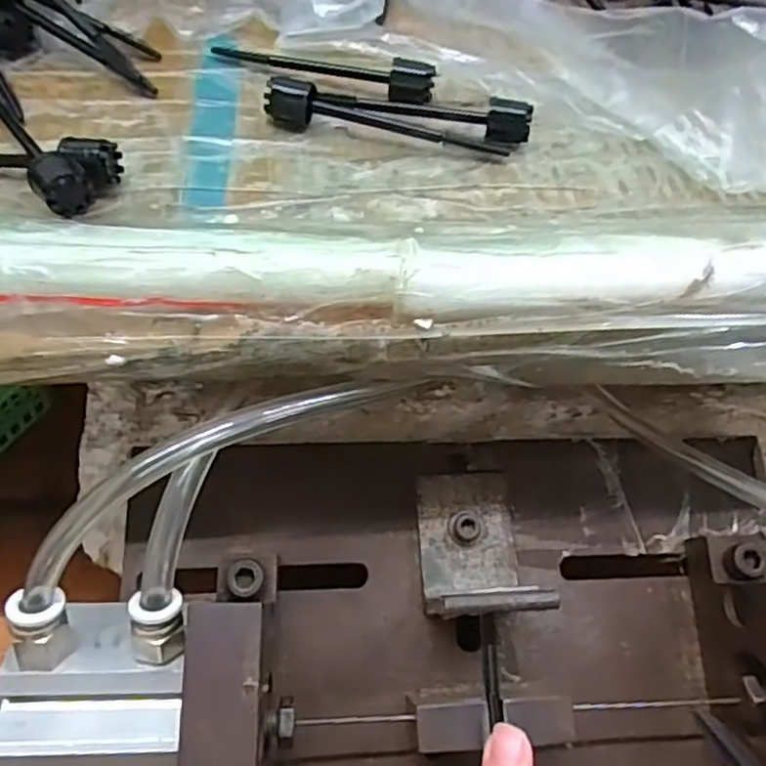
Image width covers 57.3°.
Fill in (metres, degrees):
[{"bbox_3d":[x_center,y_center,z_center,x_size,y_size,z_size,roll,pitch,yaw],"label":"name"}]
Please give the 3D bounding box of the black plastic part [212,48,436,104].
[{"bbox_3d":[-0.023,-0.124,0.268,0.086,0.013,0.012,19,55,9],"label":"black plastic part"}]

